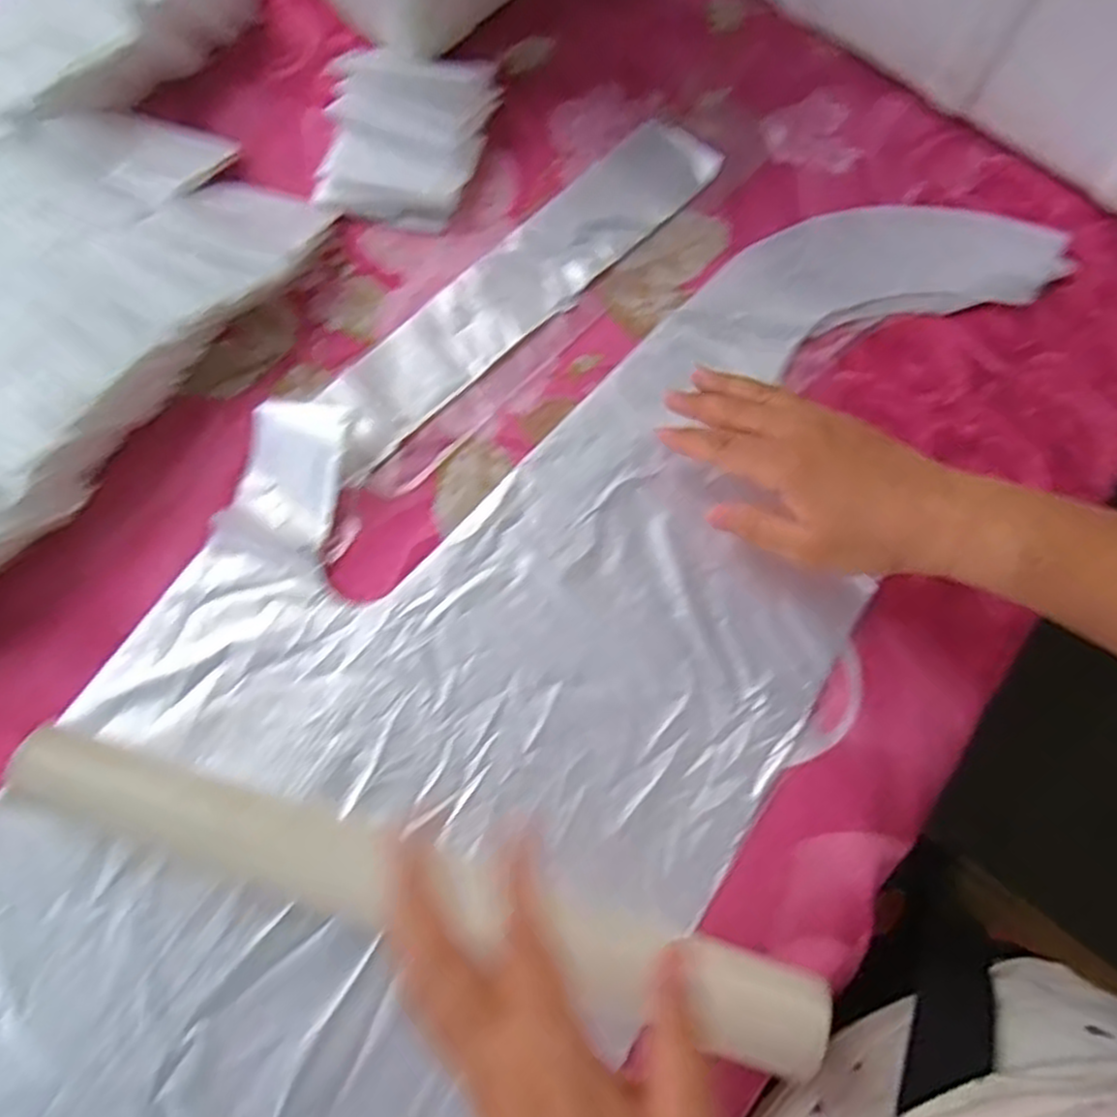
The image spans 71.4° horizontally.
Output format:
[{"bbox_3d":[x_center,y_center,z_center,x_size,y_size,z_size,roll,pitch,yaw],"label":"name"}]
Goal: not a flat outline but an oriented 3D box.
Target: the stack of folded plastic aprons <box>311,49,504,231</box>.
[{"bbox_3d":[-0.093,-0.265,0.480,0.096,0.033,0.118,6,72,1],"label":"stack of folded plastic aprons"}]

